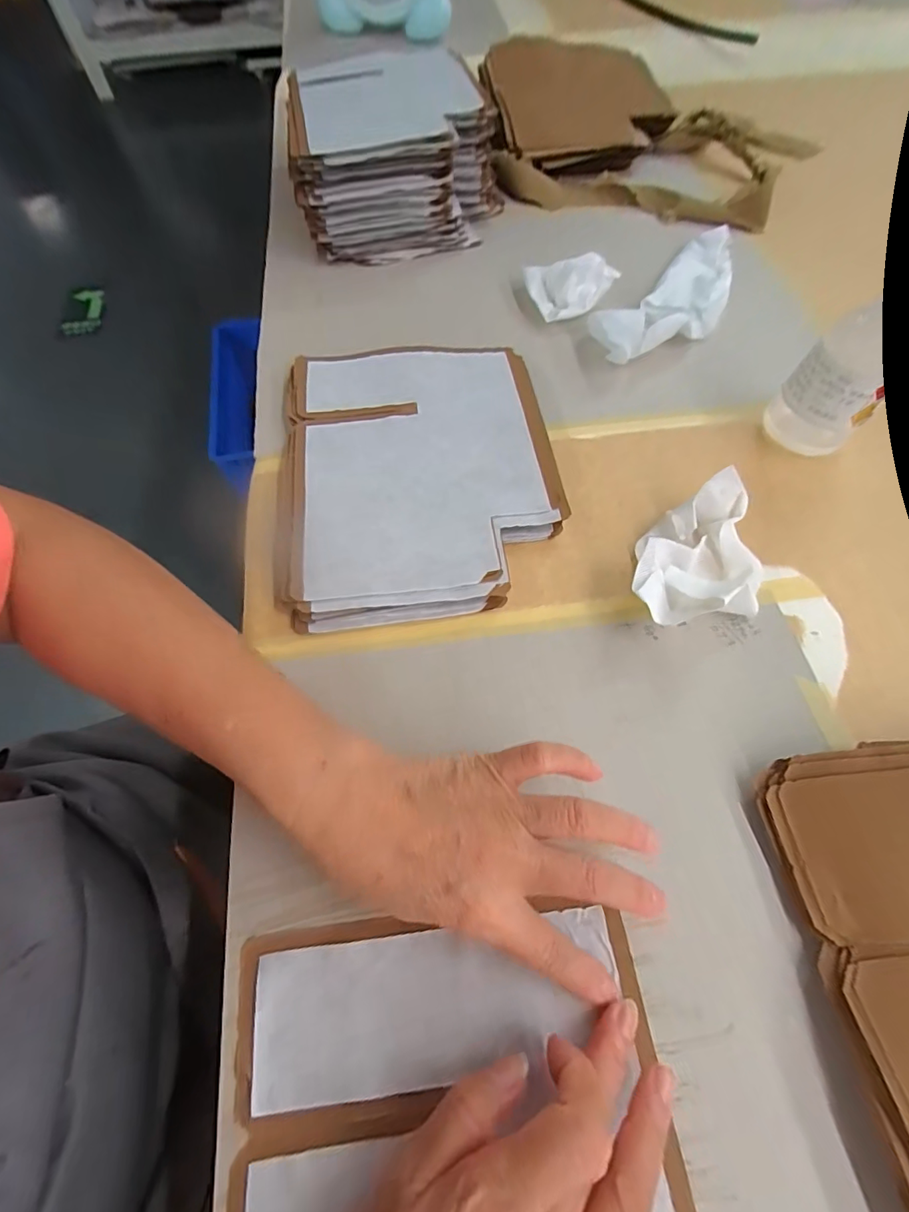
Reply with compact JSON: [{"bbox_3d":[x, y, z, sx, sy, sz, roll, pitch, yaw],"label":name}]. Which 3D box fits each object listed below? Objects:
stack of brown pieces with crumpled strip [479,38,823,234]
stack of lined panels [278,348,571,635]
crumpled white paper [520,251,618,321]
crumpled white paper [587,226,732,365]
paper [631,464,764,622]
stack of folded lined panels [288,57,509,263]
[{"bbox_3d":[0.222,-0.587,0.614,0.396,0.088,0.255,13,63,8],"label":"stack of brown pieces with crumpled strip"},{"bbox_3d":[-0.028,-0.108,0.390,0.206,0.023,0.253,-5,62,-3],"label":"stack of lined panels"},{"bbox_3d":[0.118,-0.319,0.495,0.091,0.038,0.056,-4,62,-3],"label":"crumpled white paper"},{"bbox_3d":[0.219,-0.303,0.493,0.087,0.029,0.219,41,69,19],"label":"crumpled white paper"},{"bbox_3d":[0.170,-0.029,0.341,0.125,0.040,0.085,-39,69,-19],"label":"paper"},{"bbox_3d":[-0.073,-0.535,0.577,0.225,0.101,0.286,-10,63,-6],"label":"stack of folded lined panels"}]

